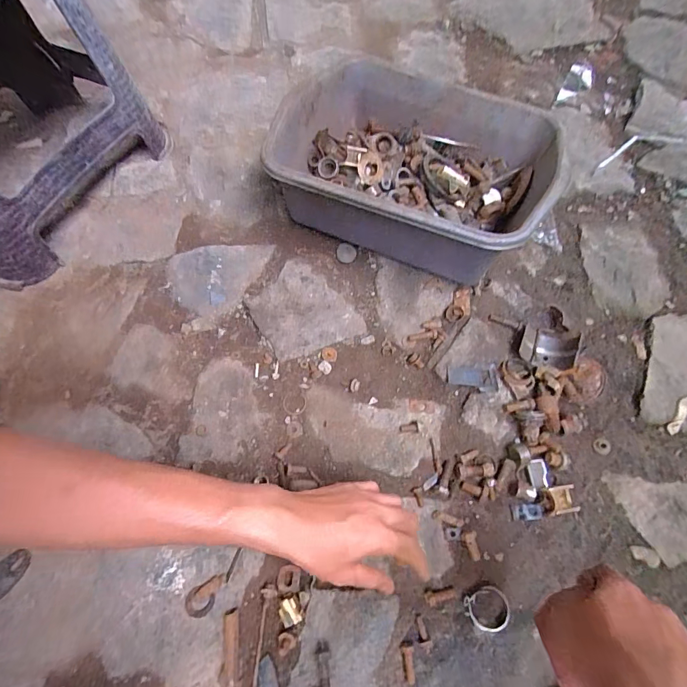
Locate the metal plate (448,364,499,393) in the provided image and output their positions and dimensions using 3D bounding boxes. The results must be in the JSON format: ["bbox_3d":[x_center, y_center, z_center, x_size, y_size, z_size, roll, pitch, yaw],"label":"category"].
[{"bbox_3d":[0.158,0.043,0.482,0.058,0.004,0.033,-1,68,0],"label":"metal plate"}]

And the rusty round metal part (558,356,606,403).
[{"bbox_3d":[0.289,0.048,0.477,0.057,0.019,0.043,-34,72,-13],"label":"rusty round metal part"}]

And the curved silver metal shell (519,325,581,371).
[{"bbox_3d":[0.259,0.003,0.499,0.062,0.020,0.054,17,69,7],"label":"curved silver metal shell"}]

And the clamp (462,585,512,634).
[{"bbox_3d":[0.143,0.264,0.392,0.044,0.006,0.037,-7,68,-3],"label":"clamp"}]

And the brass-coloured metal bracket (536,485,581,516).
[{"bbox_3d":[0.234,0.172,0.431,0.041,0.018,0.028,-8,68,-3],"label":"brass-coloured metal bracket"}]

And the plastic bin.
[{"bbox_3d":[0.089,-0.233,0.528,0.333,0.136,0.260,22,70,9],"label":"plastic bin"}]

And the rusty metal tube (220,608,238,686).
[{"bbox_3d":[-0.108,0.289,0.375,0.014,0.010,0.063,-1,68,0],"label":"rusty metal tube"}]

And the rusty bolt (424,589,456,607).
[{"bbox_3d":[0.097,0.254,0.395,0.032,0.007,0.013,-5,68,-2],"label":"rusty bolt"}]

